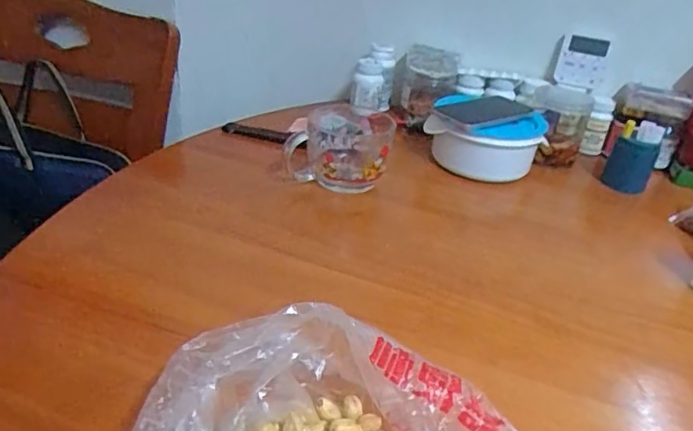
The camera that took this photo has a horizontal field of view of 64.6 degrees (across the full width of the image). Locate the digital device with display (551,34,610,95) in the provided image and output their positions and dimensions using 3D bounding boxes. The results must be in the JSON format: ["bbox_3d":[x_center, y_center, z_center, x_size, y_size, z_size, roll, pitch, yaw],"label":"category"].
[{"bbox_3d":[0.367,-0.236,0.854,0.075,0.077,0.017,14,13,7],"label":"digital device with display"}]

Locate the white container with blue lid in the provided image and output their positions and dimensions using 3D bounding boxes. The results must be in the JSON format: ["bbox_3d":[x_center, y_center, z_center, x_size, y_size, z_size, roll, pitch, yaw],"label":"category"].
[{"bbox_3d":[0.189,-0.110,0.790,0.157,0.086,0.156,4,30,-4],"label":"white container with blue lid"}]

